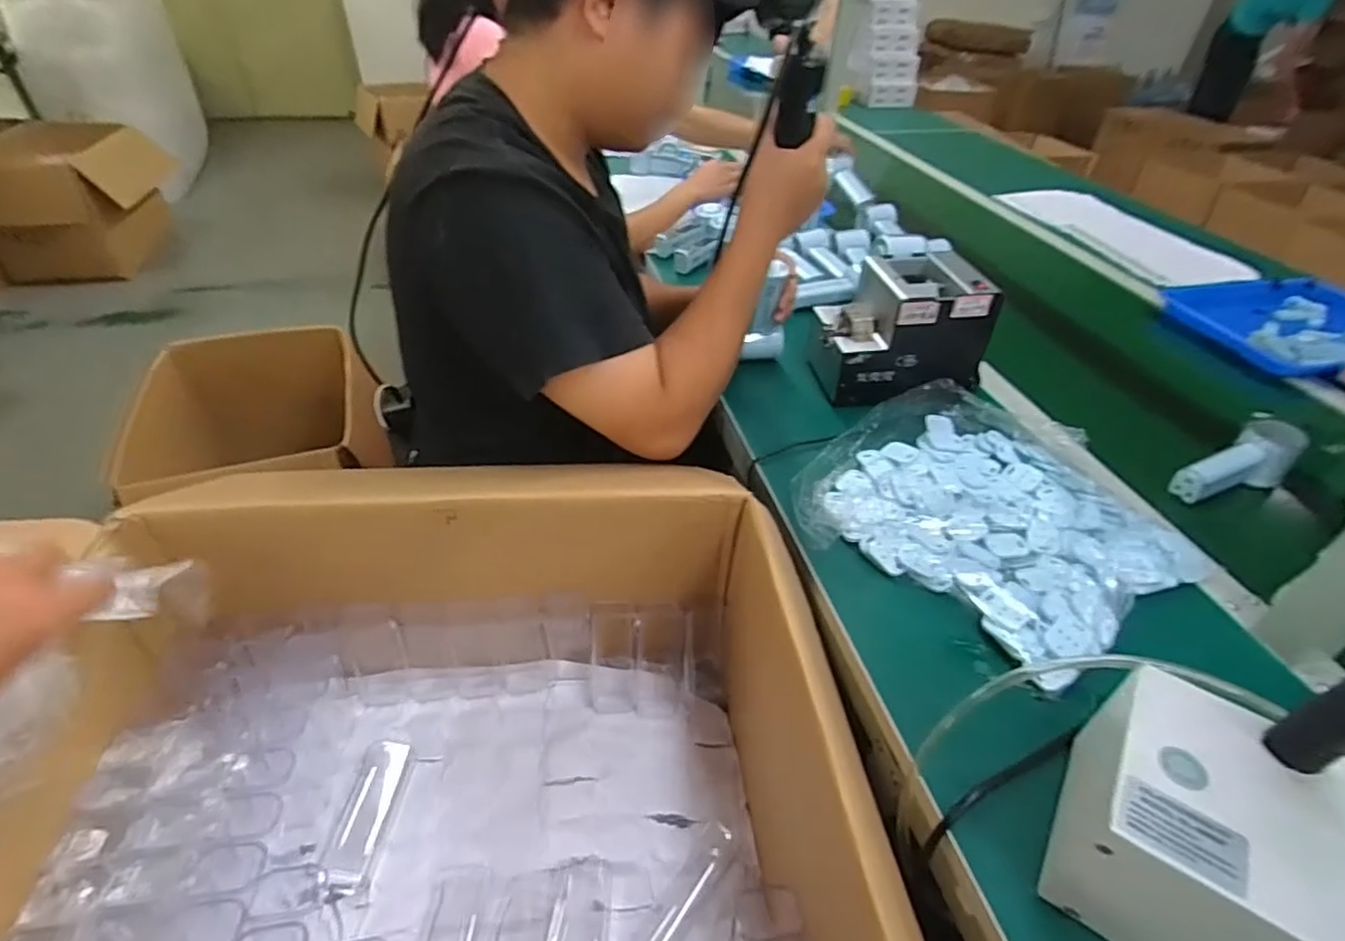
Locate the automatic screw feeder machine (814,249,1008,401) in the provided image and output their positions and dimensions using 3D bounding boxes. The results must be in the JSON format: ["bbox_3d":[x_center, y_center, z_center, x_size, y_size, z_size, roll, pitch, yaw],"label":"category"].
[{"bbox_3d":[0.284,-0.179,0.817,0.186,0.149,0.148,-6,41,-10],"label":"automatic screw feeder machine"}]

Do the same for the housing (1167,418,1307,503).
[{"bbox_3d":[0.597,-0.003,0.696,0.135,0.067,0.056,-21,45,-8],"label":"housing"}]

